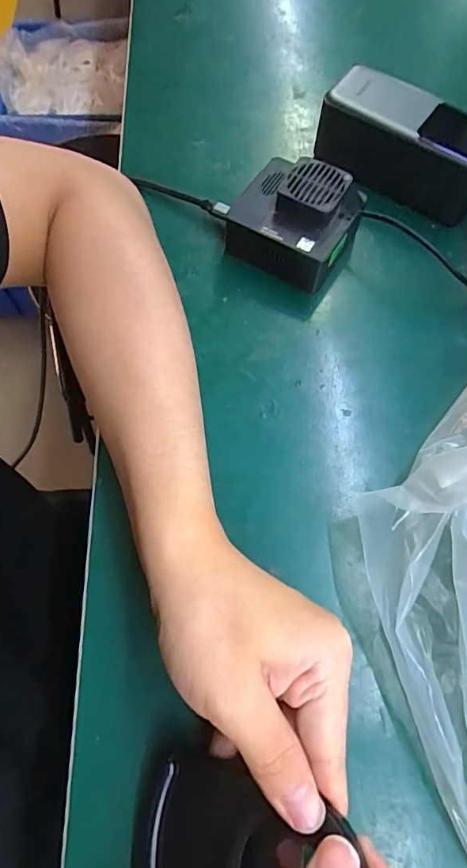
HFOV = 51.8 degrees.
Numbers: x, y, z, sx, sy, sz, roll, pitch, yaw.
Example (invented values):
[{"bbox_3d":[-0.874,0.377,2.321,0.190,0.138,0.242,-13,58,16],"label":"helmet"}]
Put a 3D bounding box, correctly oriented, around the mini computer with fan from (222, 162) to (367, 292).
[{"bbox_3d":[0.043,-0.152,0.342,0.083,0.048,0.072,25,69,11],"label":"mini computer with fan"}]

